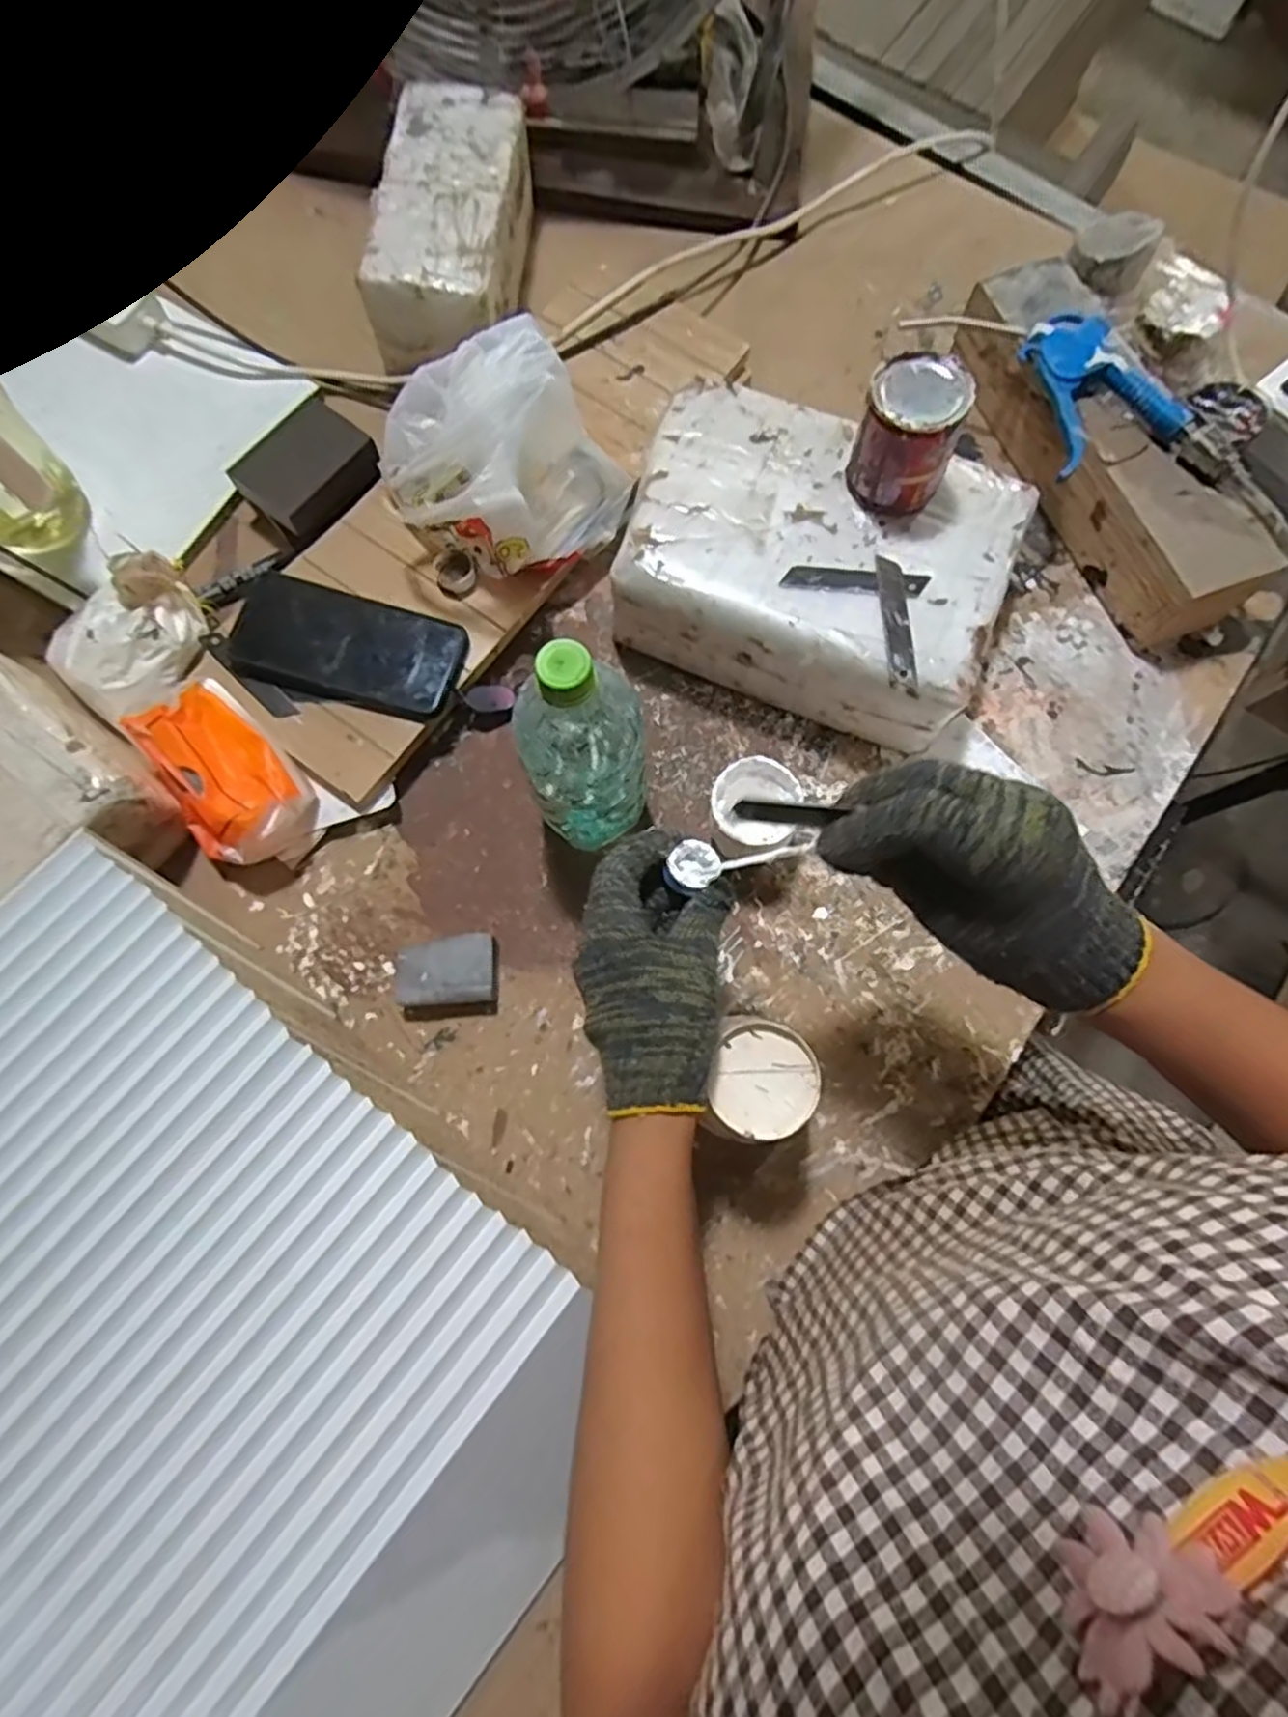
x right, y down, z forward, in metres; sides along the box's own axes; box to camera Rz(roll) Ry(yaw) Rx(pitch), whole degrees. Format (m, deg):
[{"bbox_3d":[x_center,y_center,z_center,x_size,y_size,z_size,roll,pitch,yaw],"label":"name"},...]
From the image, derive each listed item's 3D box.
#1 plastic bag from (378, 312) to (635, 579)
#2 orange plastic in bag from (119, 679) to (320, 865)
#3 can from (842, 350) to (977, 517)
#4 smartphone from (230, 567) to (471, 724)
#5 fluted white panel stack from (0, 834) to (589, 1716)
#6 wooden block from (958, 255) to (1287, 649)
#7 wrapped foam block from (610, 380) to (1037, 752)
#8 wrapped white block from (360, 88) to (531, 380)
[{"bbox_3d":[-0.114,-0.313,0.557,0.161,0.101,0.162,-37,81,-10],"label":"plastic bag"},{"bbox_3d":[-0.309,-0.059,0.542,0.087,0.070,0.129,-38,81,-10],"label":"orange plastic in bag"},{"bbox_3d":[0.175,-0.286,0.493,0.061,0.072,0.065,0,77,-2],"label":"can"},{"bbox_3d":[-0.229,-0.165,0.562,0.174,0.009,0.084,15,77,2],"label":"smartphone"},{"bbox_3d":[-0.346,0.343,0.403,0.482,0.125,0.553,39,79,7],"label":"fluted white panel stack"},{"bbox_3d":[0.371,-0.333,0.602,0.091,0.081,0.344,-18,78,-6],"label":"wooden block"},{"bbox_3d":[0.124,-0.223,0.564,0.278,0.111,0.197,24,77,4],"label":"wrapped foam block"},{"bbox_3d":[-0.166,-0.546,0.640,0.114,0.078,0.233,7,77,0],"label":"wrapped white block"}]

